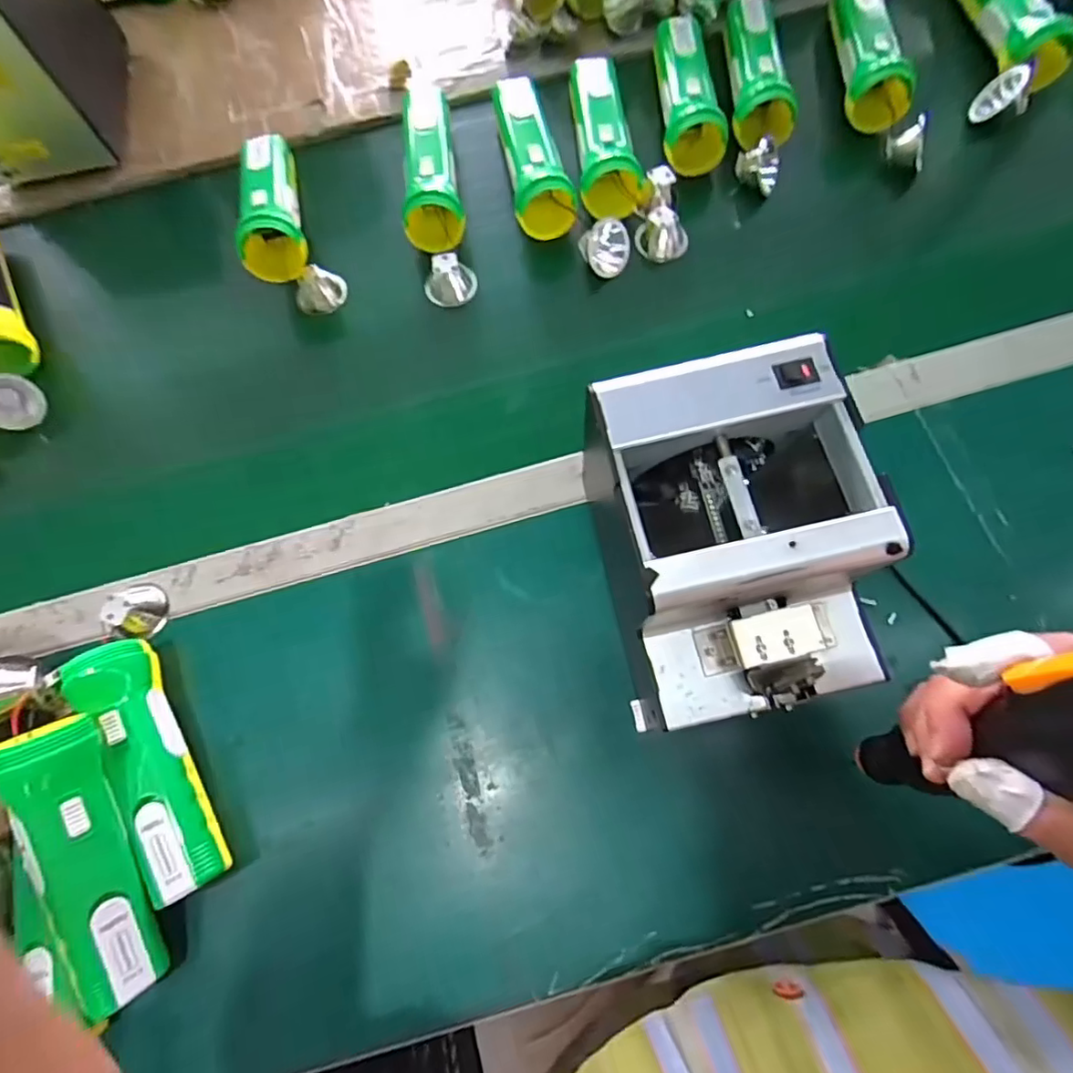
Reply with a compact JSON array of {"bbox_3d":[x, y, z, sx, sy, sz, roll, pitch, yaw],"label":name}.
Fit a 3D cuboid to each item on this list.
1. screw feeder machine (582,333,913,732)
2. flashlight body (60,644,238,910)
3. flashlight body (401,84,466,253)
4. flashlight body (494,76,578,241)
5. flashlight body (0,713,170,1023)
[{"bbox_3d":[0.106,0.006,0.321,0.123,0.127,0.172,-13,72,-3],"label":"screw feeder machine"},{"bbox_3d":[-0.249,0.147,0.369,0.043,0.046,0.167,-28,74,-7],"label":"flashlight body"},{"bbox_3d":[-0.093,-0.327,0.513,0.053,0.056,0.176,-6,72,-1],"label":"flashlight body"},{"bbox_3d":[-0.003,-0.338,0.513,0.052,0.065,0.155,-9,72,-1],"label":"flashlight body"},{"bbox_3d":[-0.268,0.192,0.335,0.042,0.047,0.162,-17,92,36],"label":"flashlight body"}]

